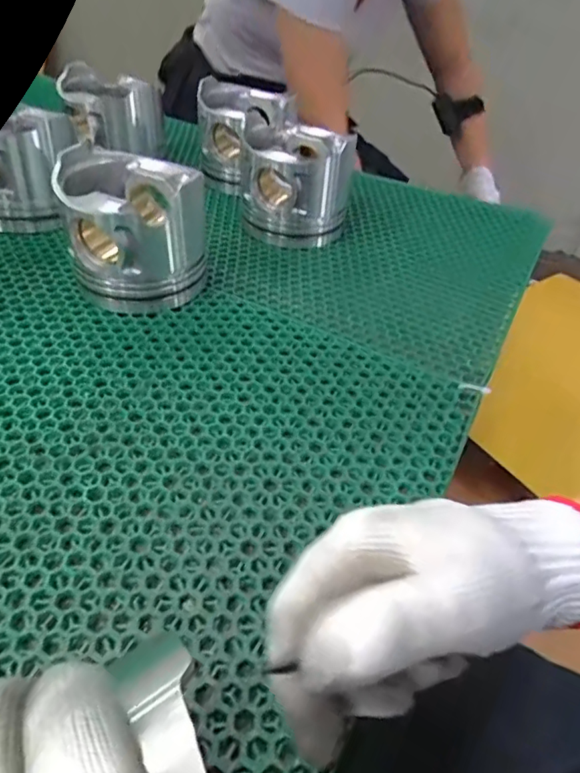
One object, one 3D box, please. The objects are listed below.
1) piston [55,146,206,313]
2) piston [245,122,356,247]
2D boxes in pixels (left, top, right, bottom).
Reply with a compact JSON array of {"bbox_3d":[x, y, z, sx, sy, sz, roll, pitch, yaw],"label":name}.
[{"bbox_3d":[-0.129,-0.134,0.438,0.110,0.095,0.116,-8,46,-14],"label":"piston"},{"bbox_3d":[0.008,-0.211,0.547,0.111,0.087,0.115,7,44,0],"label":"piston"}]

